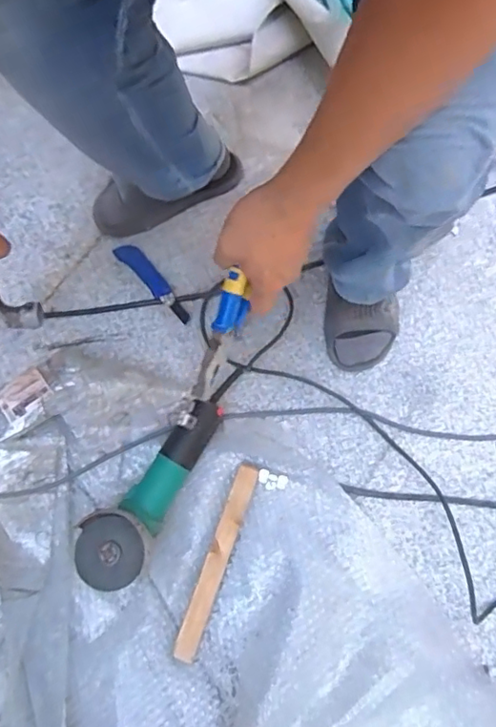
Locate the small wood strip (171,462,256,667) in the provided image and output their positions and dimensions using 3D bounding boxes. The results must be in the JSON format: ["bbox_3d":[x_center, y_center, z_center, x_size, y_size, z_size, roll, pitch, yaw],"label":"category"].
[{"bbox_3d":[-0.043,0.281,0.819,0.029,0.019,0.275,19,74,7],"label":"small wood strip"}]

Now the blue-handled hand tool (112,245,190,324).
[{"bbox_3d":[-0.158,-0.140,0.959,0.036,0.011,0.181,-42,77,-11],"label":"blue-handled hand tool"}]

